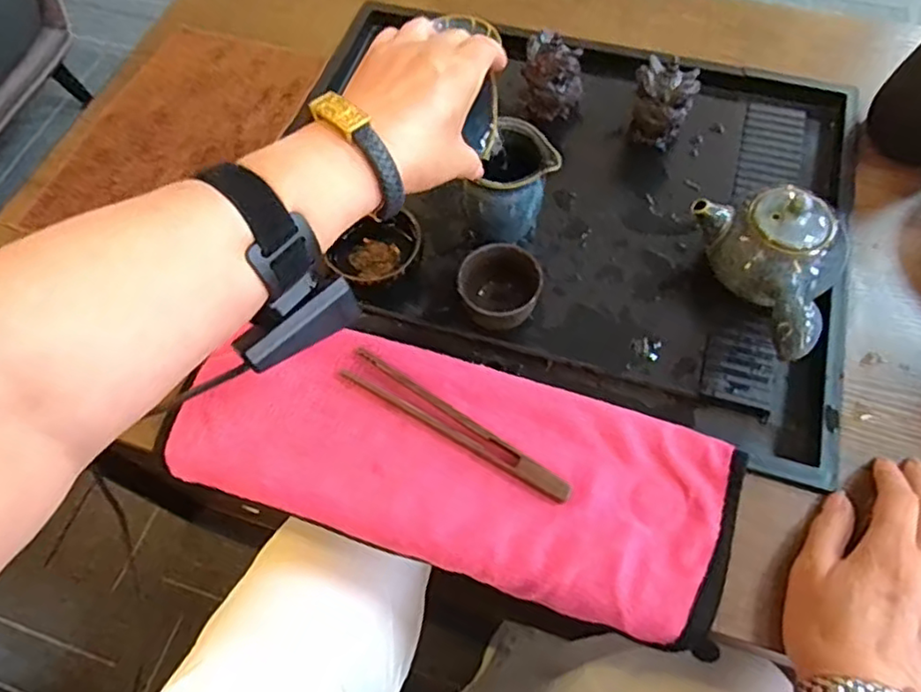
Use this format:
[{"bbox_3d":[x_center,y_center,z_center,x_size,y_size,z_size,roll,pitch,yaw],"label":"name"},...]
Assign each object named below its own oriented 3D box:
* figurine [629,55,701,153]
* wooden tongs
[{"bbox_3d":[0.169,-0.200,0.541,0.046,0.071,0.037,24,66,13],"label":"figurine"},{"bbox_3d":[-0.004,0.053,0.435,0.176,0.009,0.021,29,67,15],"label":"wooden tongs"}]

